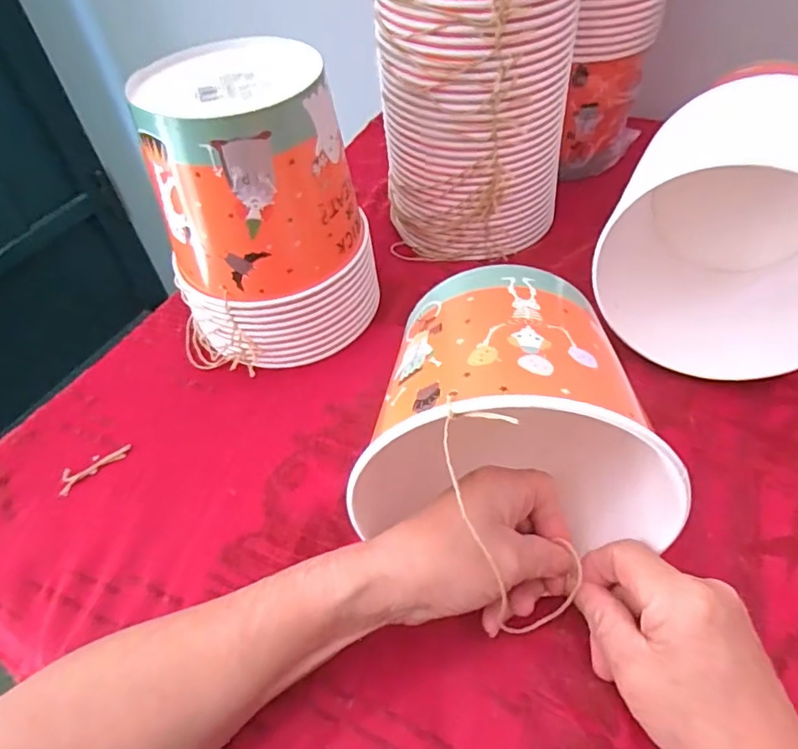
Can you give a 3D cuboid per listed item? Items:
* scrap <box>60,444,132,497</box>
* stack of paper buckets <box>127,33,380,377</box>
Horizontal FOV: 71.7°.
[{"bbox_3d":[-0.227,0.069,0.413,0.053,0.004,0.019,-31,53,-19],"label":"scrap"},{"bbox_3d":[-0.115,-0.122,0.436,0.169,0.198,0.136,-27,52,-16],"label":"stack of paper buckets"}]

